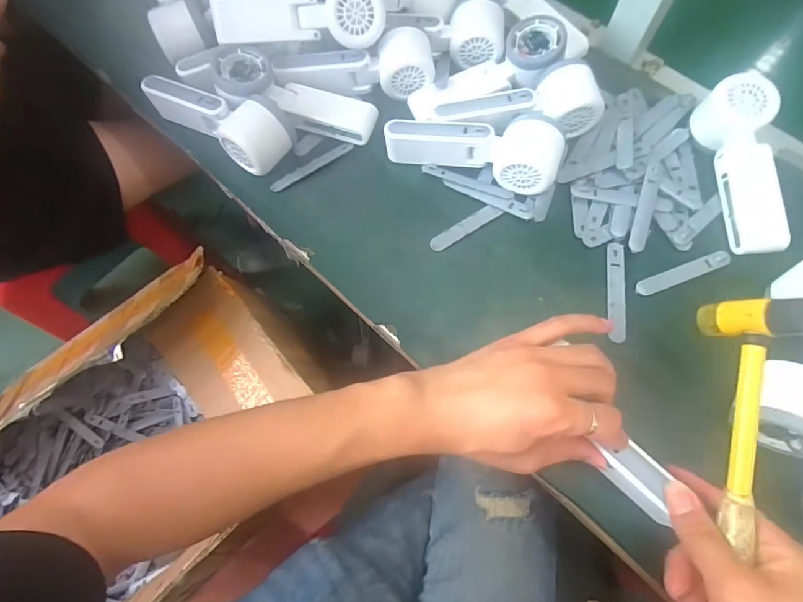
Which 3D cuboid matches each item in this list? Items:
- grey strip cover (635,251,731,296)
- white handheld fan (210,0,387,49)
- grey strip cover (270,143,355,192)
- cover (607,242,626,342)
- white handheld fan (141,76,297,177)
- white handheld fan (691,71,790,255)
[{"bbox_3d":[0.260,-0.026,0.396,0.092,0.004,0.015,-21,71,-6],"label":"grey strip cover"},{"bbox_3d":[-0.101,-0.281,0.428,0.167,0.052,0.035,1,35,7],"label":"white handheld fan"},{"bbox_3d":[-0.093,-0.140,0.444,0.093,0.005,0.013,-32,73,-10],"label":"grey strip cover"},{"bbox_3d":[0.195,-0.009,0.390,0.015,0.005,0.093,7,70,4],"label":"cover"},{"bbox_3d":[-0.185,-0.188,0.437,0.162,0.054,0.059,32,74,12],"label":"white handheld fan"},{"bbox_3d":[0.330,-0.129,0.415,0.051,0.044,0.168,-6,85,-1],"label":"white handheld fan"}]

